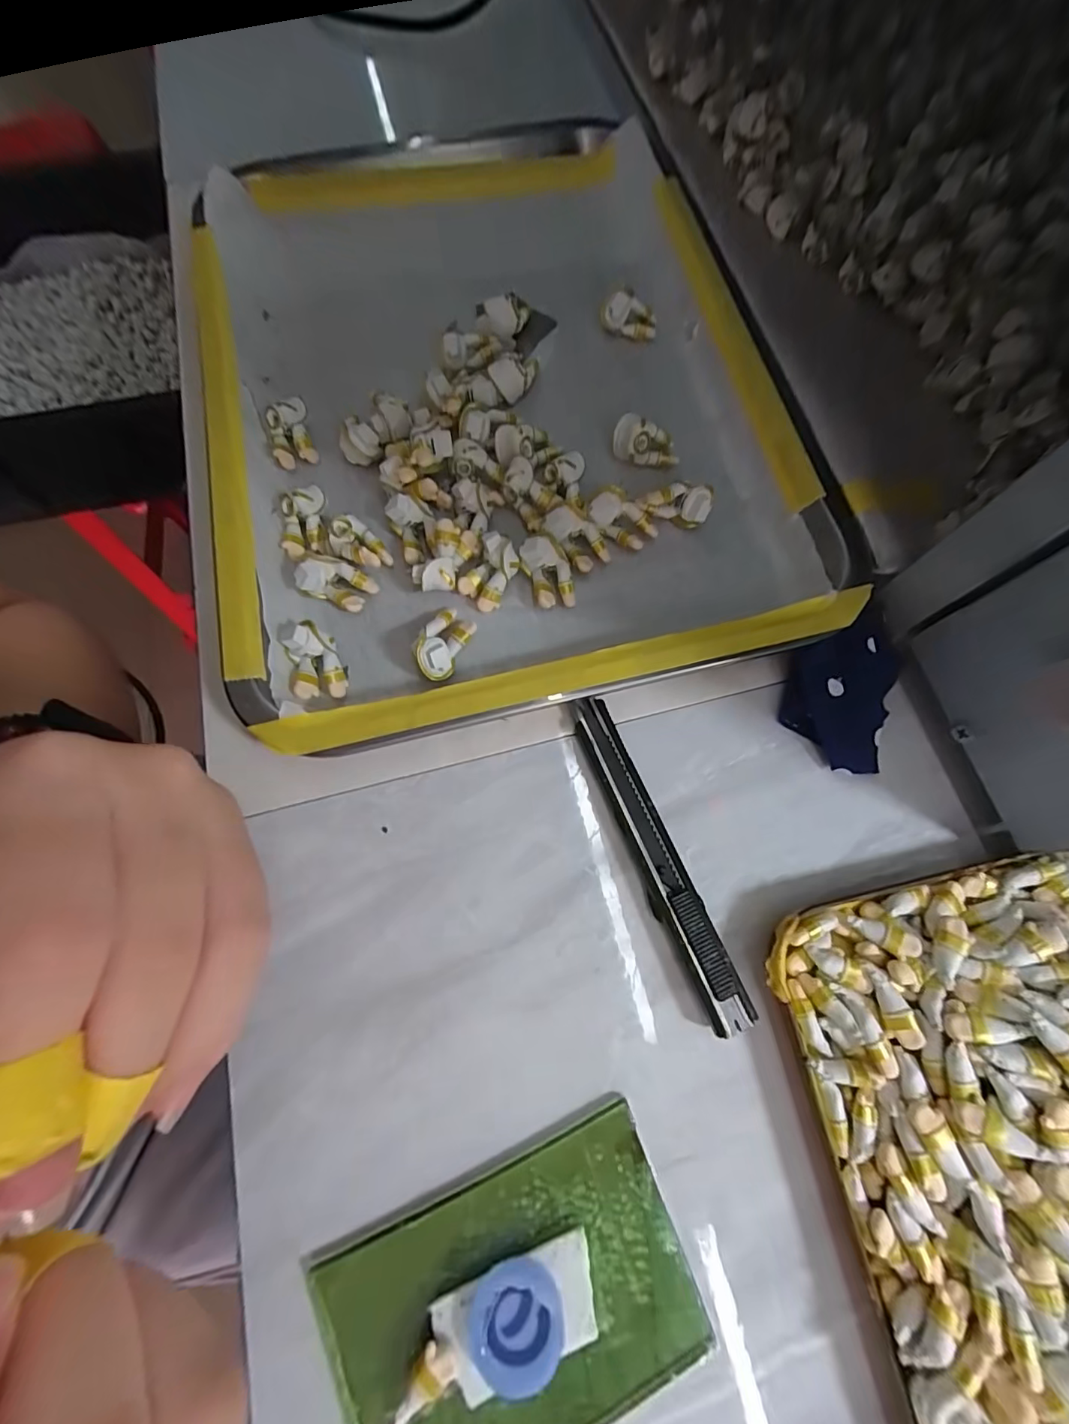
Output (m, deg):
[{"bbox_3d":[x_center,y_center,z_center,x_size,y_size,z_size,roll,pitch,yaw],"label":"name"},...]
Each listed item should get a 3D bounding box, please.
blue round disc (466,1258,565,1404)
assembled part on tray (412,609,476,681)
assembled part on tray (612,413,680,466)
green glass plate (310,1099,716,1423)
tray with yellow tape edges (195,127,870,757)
[{"bbox_3d":[-0.005,0.174,0.141,0.026,0.008,0.027,0,73,-1],"label":"blue round disc"},{"bbox_3d":[-0.037,-0.028,0.201,0.016,0.016,0.030,21,74,6],"label":"assembled part on tray"},{"bbox_3d":[0.052,-0.126,0.230,0.031,0.017,0.012,10,73,2],"label":"assembled part on tray"},{"bbox_3d":[-0.005,0.177,0.146,0.103,0.006,0.067,-23,74,-8],"label":"green glass plate"},{"bbox_3d":[-0.026,-0.165,0.239,0.249,0.023,0.328,-12,73,-5],"label":"tray with yellow tape edges"}]

